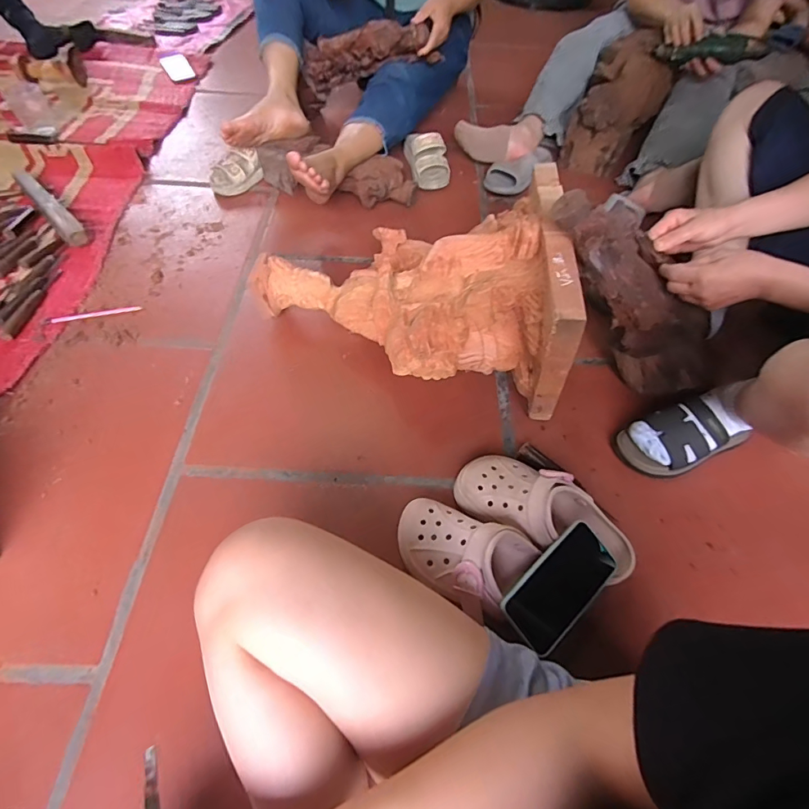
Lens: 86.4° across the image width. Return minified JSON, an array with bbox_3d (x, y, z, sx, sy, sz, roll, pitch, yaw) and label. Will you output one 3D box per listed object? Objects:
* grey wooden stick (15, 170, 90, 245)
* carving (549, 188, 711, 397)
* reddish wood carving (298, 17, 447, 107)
[{"bbox_3d":[-0.792,-0.443,0.964,0.045,0.037,0.335,-38,64,-24],"label":"grey wooden stick"},{"bbox_3d":[0.341,-0.166,0.654,0.365,0.126,0.120,49,57,-22],"label":"carving"},{"bbox_3d":[-0.093,-0.879,1.094,0.348,0.119,0.071,1,53,22],"label":"reddish wood carving"}]

